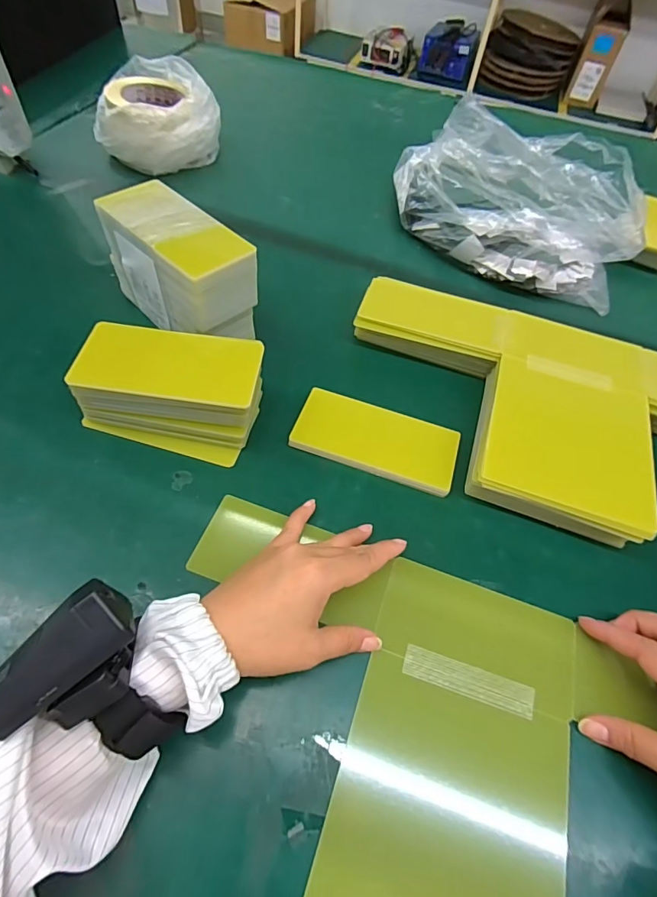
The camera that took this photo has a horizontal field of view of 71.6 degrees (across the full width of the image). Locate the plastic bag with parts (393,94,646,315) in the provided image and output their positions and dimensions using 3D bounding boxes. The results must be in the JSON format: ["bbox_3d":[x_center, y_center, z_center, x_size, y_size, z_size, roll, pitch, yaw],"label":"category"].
[{"bbox_3d":[0.245,-0.349,0.608,0.303,0.110,0.288,14,56,4],"label":"plastic bag with parts"}]

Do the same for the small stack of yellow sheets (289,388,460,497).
[{"bbox_3d":[0.043,-0.008,0.410,0.143,0.015,0.063,19,57,7],"label":"small stack of yellow sheets"}]

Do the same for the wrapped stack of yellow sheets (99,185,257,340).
[{"bbox_3d":[-0.140,-0.167,0.435,0.149,0.105,0.067,39,61,19],"label":"wrapped stack of yellow sheets"}]

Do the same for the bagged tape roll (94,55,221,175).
[{"bbox_3d":[-0.236,-0.477,0.646,0.153,0.082,0.152,3,56,-4],"label":"bagged tape roll"}]

